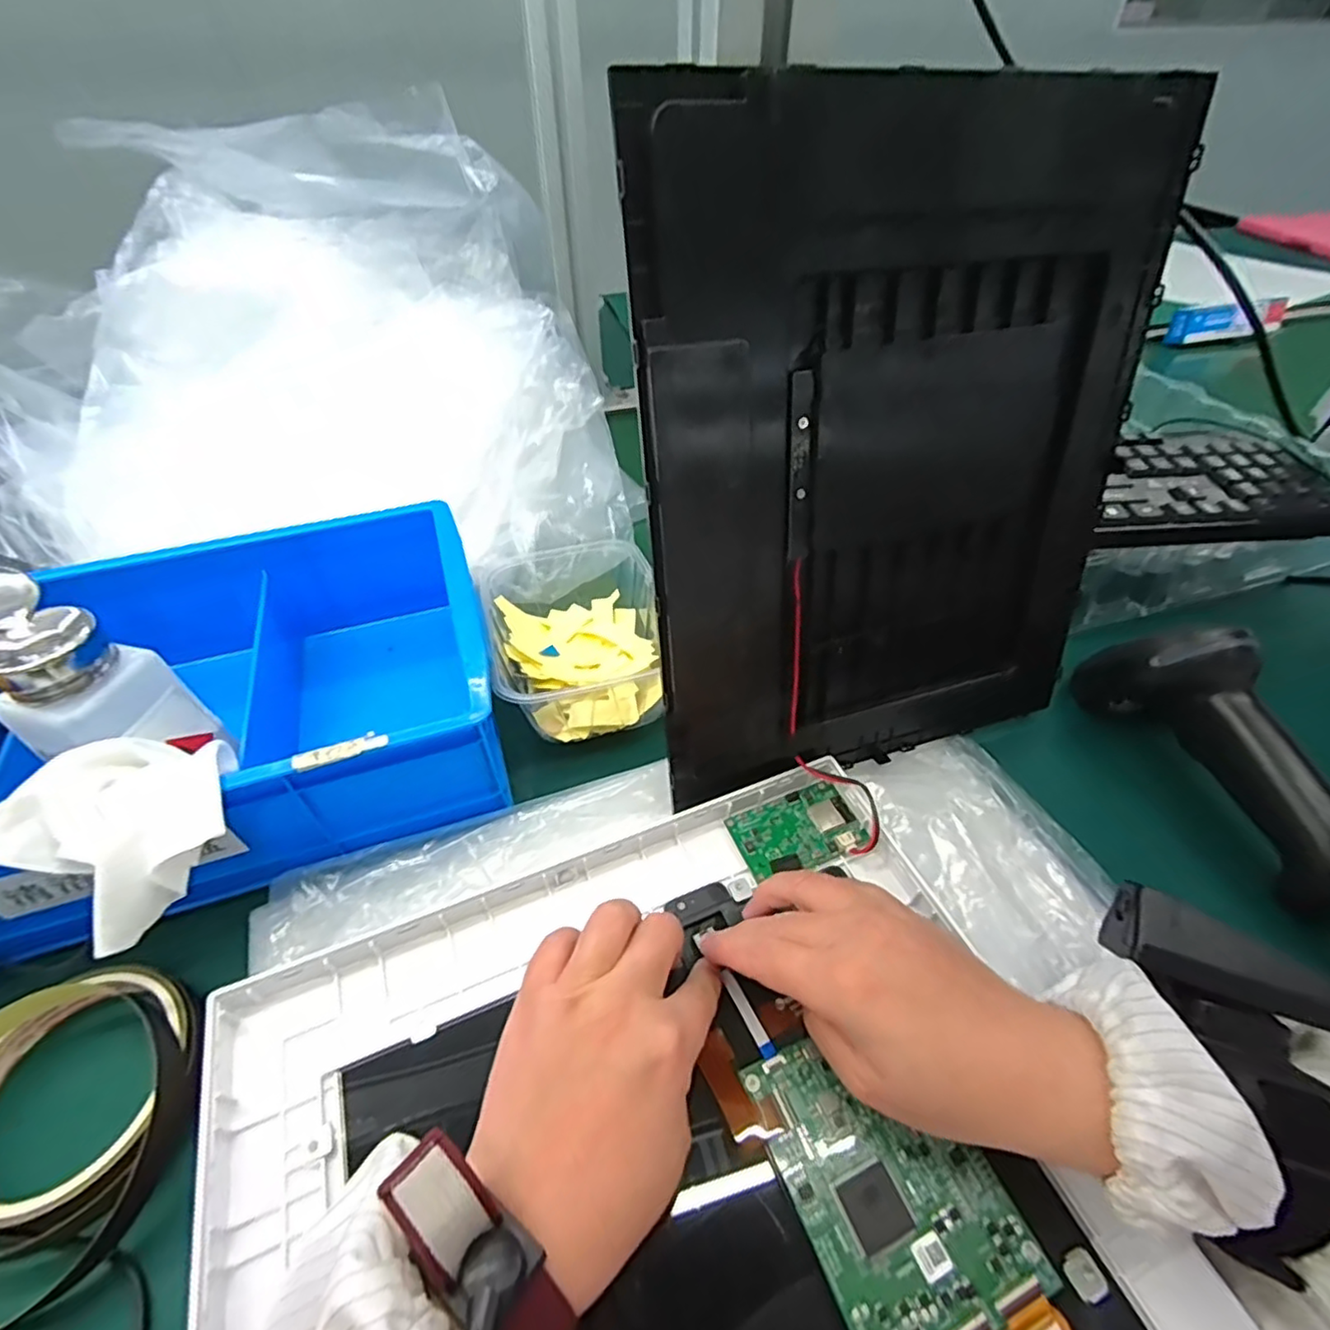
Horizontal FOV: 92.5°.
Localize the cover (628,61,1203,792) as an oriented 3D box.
[{"bbox_3d":[0.108,-0.076,0.286,0.238,0.288,0.016,-15,33,-15],"label":"cover"}]

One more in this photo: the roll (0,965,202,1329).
[{"bbox_3d":[-0.243,0.182,0.248,0.103,0.027,0.111,0,46,0],"label":"roll"}]

